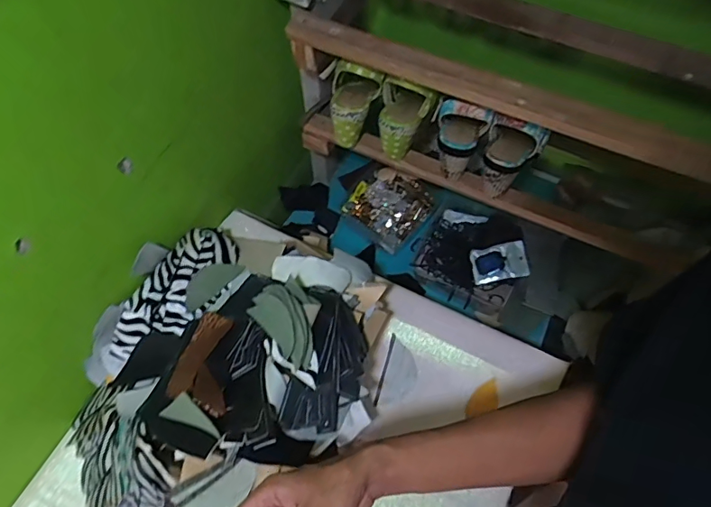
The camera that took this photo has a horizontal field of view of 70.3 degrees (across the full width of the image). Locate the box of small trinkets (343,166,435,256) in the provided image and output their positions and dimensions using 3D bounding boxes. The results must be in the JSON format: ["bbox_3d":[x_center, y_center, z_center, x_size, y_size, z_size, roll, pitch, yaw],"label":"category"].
[{"bbox_3d":[0.071,-0.100,1.022,0.150,0.047,0.144,40,80,13],"label":"box of small trinkets"}]

